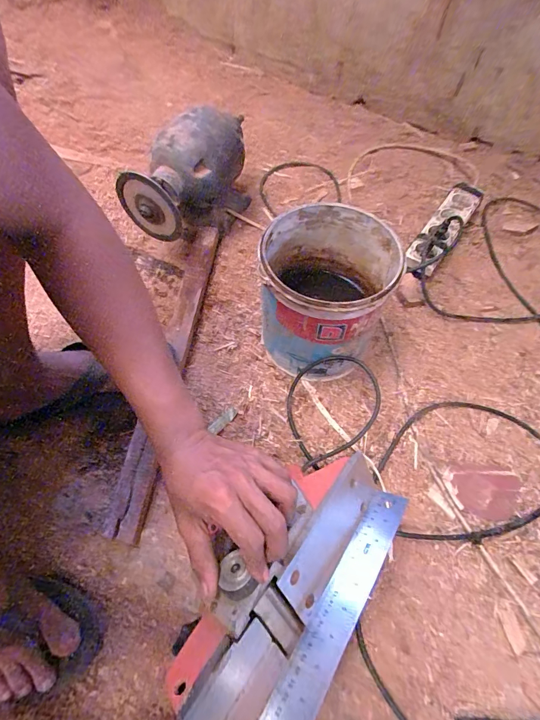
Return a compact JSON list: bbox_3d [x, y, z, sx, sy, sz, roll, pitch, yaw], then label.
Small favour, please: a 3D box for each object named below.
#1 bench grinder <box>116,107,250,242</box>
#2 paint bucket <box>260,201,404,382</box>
[{"bbox_3d":[-0.140,-0.321,0.661,0.117,0.165,0.261,22,63,10],"label":"bench grinder"},{"bbox_3d":[0.068,-0.093,0.528,0.162,0.186,0.181,13,62,5],"label":"paint bucket"}]

